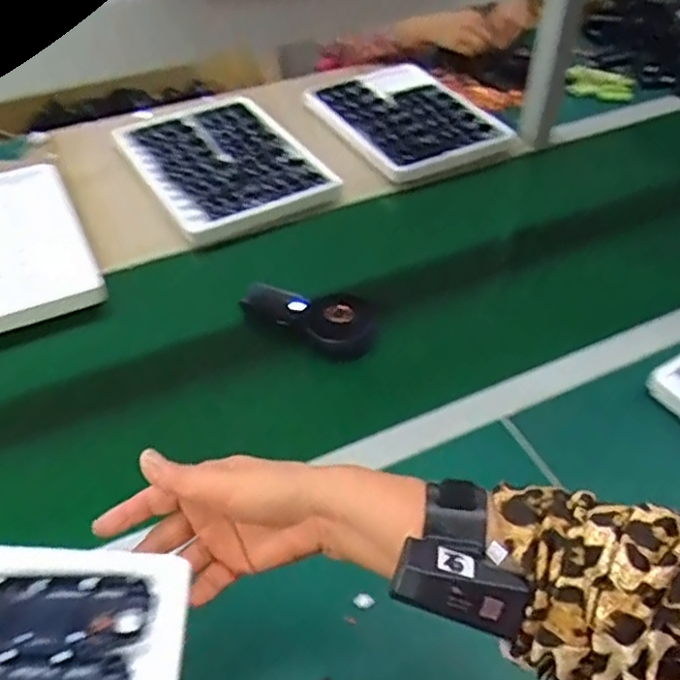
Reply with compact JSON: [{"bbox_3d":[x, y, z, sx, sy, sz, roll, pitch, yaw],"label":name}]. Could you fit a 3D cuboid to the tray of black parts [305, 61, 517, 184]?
[{"bbox_3d":[0.105,-0.371,1.142,0.226,0.034,0.309,-25,50,-23],"label":"tray of black parts"}]

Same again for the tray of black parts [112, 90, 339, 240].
[{"bbox_3d":[-0.192,-0.288,1.088,0.233,0.035,0.353,-24,50,-23],"label":"tray of black parts"}]

